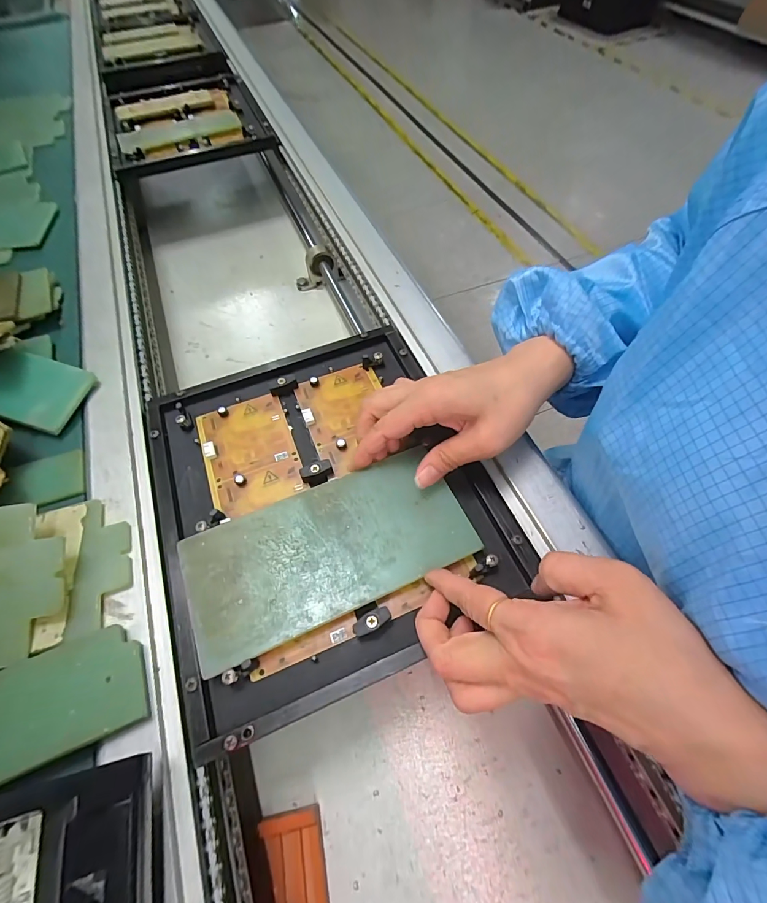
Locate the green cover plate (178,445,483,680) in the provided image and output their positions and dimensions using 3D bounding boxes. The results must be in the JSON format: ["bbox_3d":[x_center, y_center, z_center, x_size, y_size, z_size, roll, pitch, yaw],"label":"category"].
[{"bbox_3d":[-0.037,0.063,0.275,0.186,0.004,0.089,-20,61,-11],"label":"green cover plate"}]

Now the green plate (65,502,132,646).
[{"bbox_3d":[-0.189,0.074,0.272,0.042,0.009,0.090,-13,60,-9],"label":"green plate"}]

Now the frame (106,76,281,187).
[{"bbox_3d":[-0.310,-0.521,0.626,0.219,0.019,0.269,-21,60,-11],"label":"frame"}]

